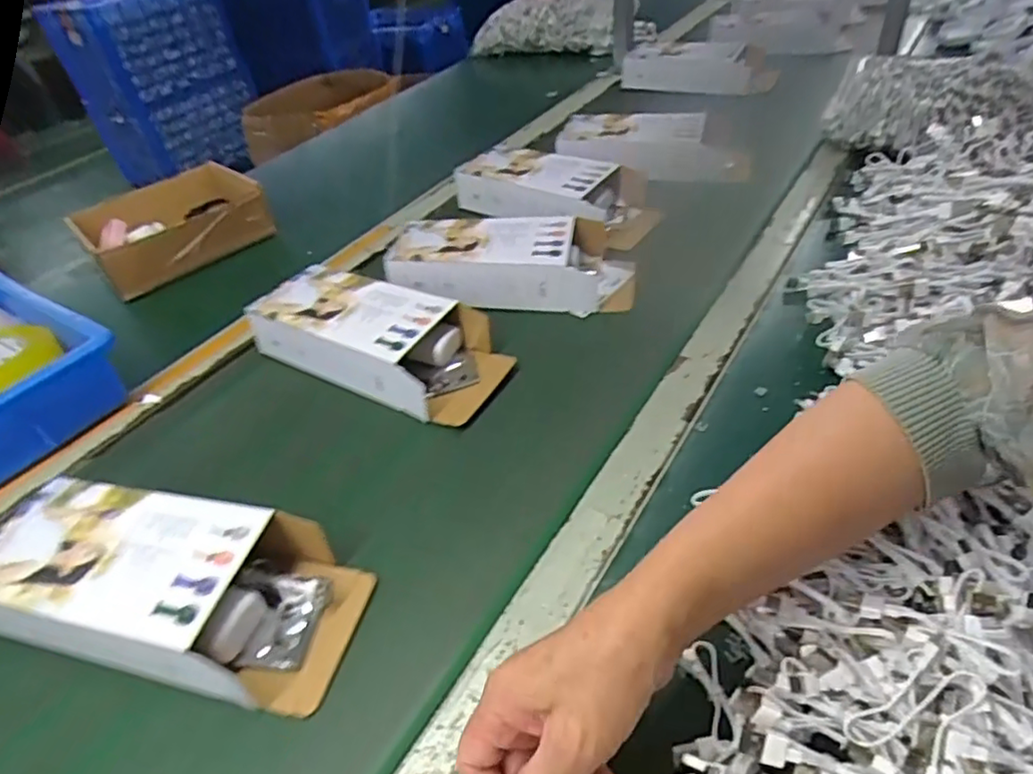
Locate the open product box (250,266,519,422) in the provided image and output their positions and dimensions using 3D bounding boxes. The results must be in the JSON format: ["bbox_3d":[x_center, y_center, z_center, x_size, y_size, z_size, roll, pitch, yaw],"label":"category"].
[{"bbox_3d":[-0.133,-0.049,0.602,0.251,0.054,0.105,21,54,23],"label":"open product box"}]

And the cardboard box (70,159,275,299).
[{"bbox_3d":[-0.457,-0.221,0.841,0.206,0.069,0.191,-36,54,-23],"label":"cardboard box"}]

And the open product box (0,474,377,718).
[{"bbox_3d":[-0.233,0.129,0.421,0.257,0.054,0.118,7,50,13],"label":"open product box"}]

